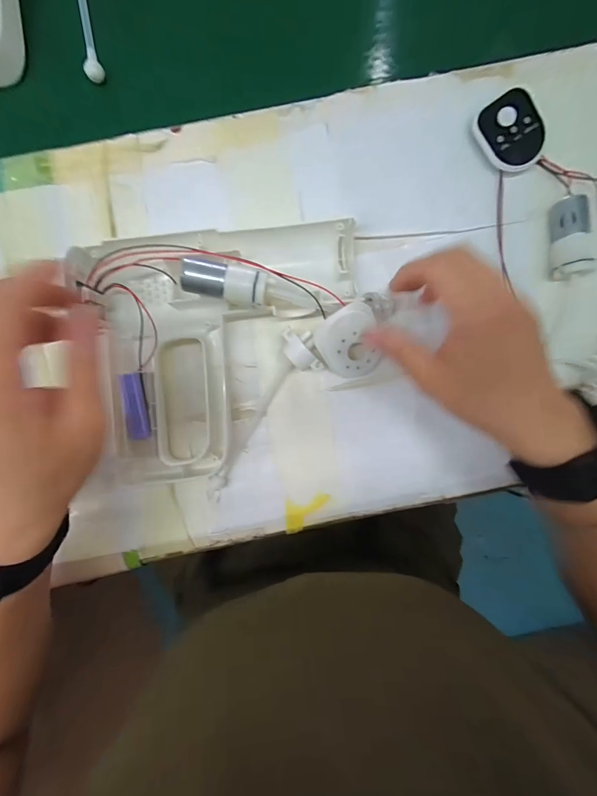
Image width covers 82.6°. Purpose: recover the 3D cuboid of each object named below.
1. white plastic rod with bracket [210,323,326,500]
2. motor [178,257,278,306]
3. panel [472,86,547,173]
[{"bbox_3d":[-0.026,0.019,0.269,0.036,0.024,0.152,27,91,-1],"label":"white plastic rod with bracket"},{"bbox_3d":[-0.048,-0.079,0.240,0.061,0.029,0.023,11,88,0],"label":"motor"},{"bbox_3d":[0.166,-0.206,0.266,0.048,0.013,0.055,-38,91,0],"label":"panel"}]

